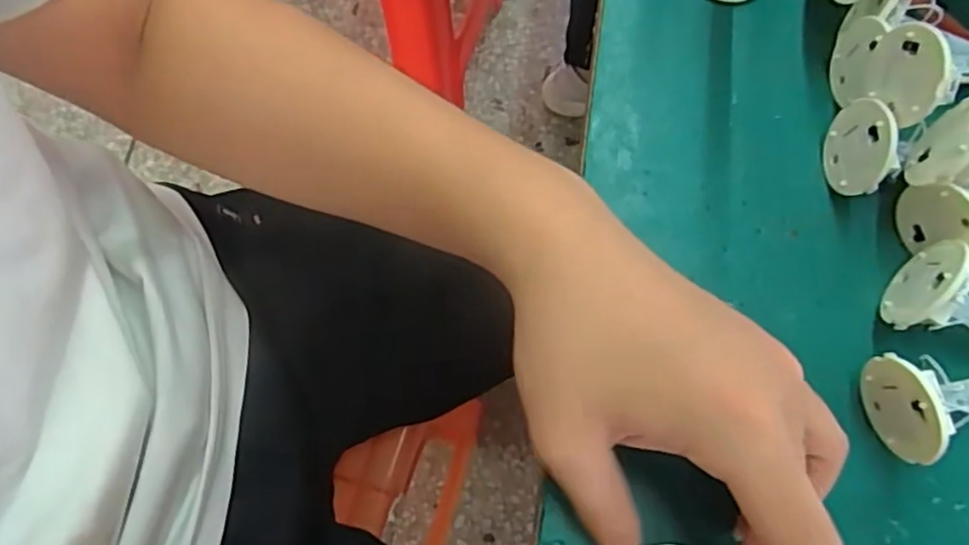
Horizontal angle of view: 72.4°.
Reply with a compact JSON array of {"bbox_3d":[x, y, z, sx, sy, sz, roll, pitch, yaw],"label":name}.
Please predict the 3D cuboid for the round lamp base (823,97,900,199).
[{"bbox_3d":[0.156,-0.052,0.277,0.011,0.038,0.039,-3,72,-2],"label":"round lamp base"}]

